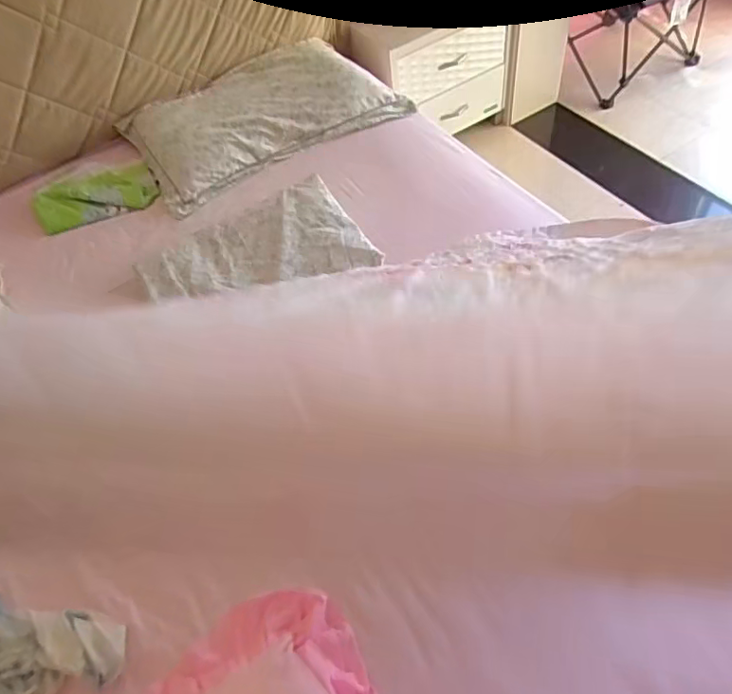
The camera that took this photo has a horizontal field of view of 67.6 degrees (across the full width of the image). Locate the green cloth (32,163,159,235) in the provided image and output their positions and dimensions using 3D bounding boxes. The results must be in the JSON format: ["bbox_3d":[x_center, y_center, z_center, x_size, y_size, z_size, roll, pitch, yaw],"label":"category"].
[{"bbox_3d":[-0.761,-0.420,1.542,0.341,0.026,0.184,-16,55,-4],"label":"green cloth"}]

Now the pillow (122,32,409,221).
[{"bbox_3d":[-0.317,-0.704,1.607,0.714,0.144,0.469,-29,57,-13],"label":"pillow"}]

